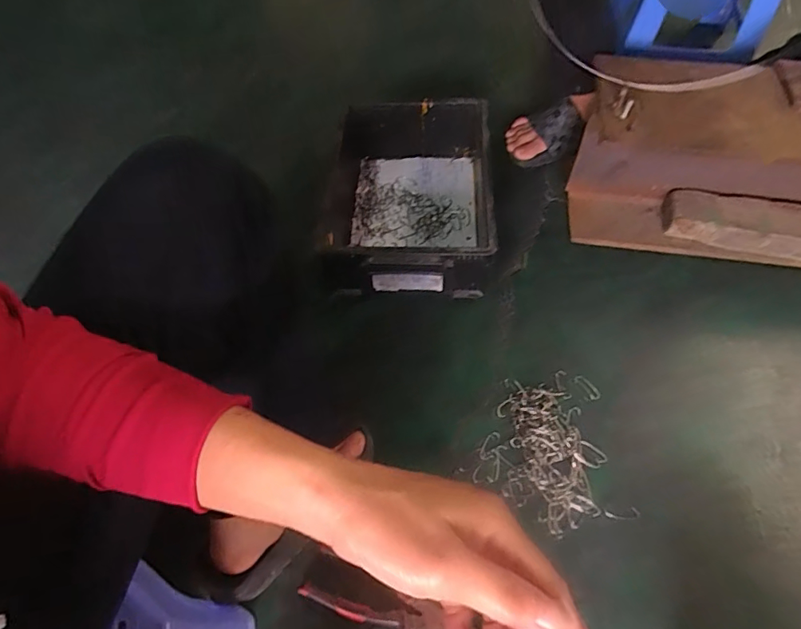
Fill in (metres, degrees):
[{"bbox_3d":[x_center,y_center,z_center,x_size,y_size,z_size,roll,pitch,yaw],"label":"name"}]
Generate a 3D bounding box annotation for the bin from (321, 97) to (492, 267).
[{"bbox_3d":[0.012,-0.195,0.795,0.254,0.125,0.351,1,59,4],"label":"bin"}]

